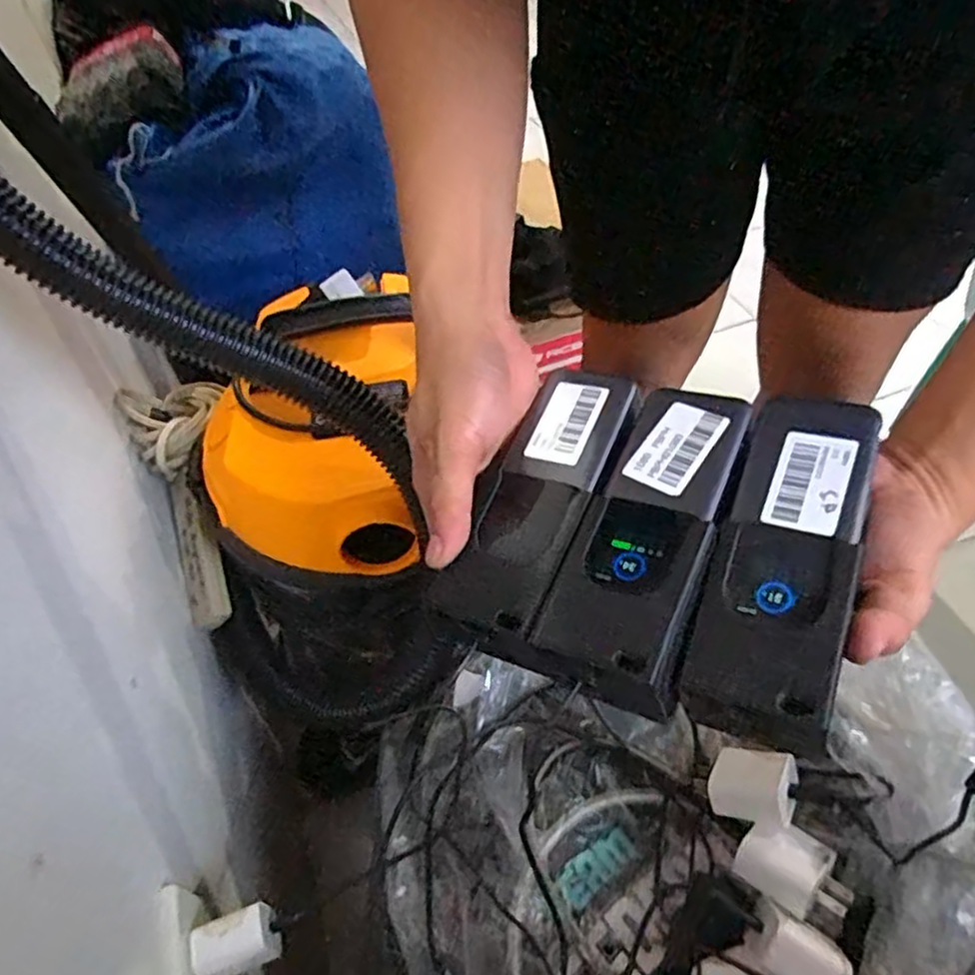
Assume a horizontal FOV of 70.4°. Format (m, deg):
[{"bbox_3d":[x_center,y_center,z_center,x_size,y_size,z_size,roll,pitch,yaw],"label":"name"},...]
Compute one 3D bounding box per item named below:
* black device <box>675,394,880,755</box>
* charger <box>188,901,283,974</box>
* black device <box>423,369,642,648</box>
[{"bbox_3d":[0.128,0.027,0.301,0.055,0.018,0.161,15,66,19],"label":"black device"},{"bbox_3d":[-0.155,0.280,0.425,0.048,0.021,0.031,-20,49,-11],"label":"charger"},{"bbox_3d":[0.025,0.001,0.349,0.062,0.021,0.152,22,72,24],"label":"black device"}]

